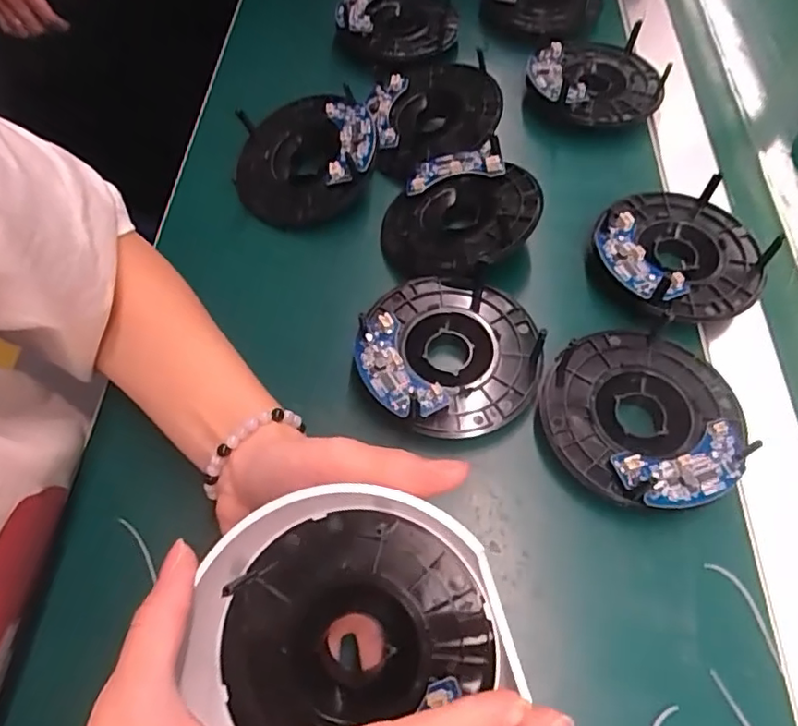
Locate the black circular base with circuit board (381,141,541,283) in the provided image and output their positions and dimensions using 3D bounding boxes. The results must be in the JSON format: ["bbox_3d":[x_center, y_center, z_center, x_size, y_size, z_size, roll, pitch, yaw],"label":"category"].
[{"bbox_3d":[0.037,-0.095,0.367,0.101,0.016,0.094,-8,60,15],"label":"black circular base with circuit board"}]

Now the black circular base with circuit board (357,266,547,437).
[{"bbox_3d":[0.028,-0.006,0.319,0.097,0.023,0.101,-1,60,1],"label":"black circular base with circuit board"}]

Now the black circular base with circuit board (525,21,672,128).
[{"bbox_3d":[0.153,-0.215,0.437,0.107,0.024,0.088,-24,62,-12],"label":"black circular base with circuit board"}]

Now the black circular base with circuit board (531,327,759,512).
[{"bbox_3d":[0.127,0.025,0.300,0.098,0.023,0.098,-1,60,1],"label":"black circular base with circuit board"}]

